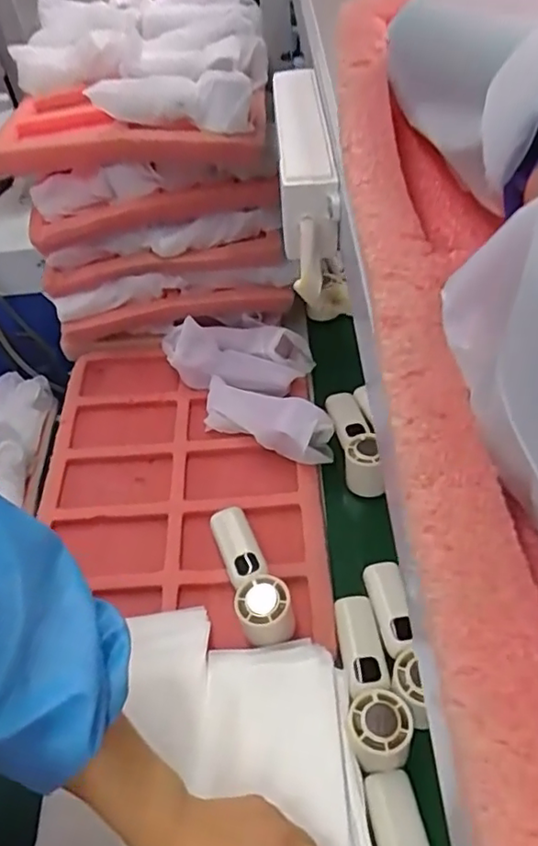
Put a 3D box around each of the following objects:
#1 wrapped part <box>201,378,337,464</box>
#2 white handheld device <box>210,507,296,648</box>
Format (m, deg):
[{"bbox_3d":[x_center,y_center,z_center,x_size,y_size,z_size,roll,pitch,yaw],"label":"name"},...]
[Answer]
[{"bbox_3d":[-0.007,-0.005,0.733,0.182,0.060,0.058,20,53,22],"label":"wrapped part"},{"bbox_3d":[-0.019,0.149,0.610,0.052,0.046,0.152,-16,49,-8],"label":"white handheld device"}]

